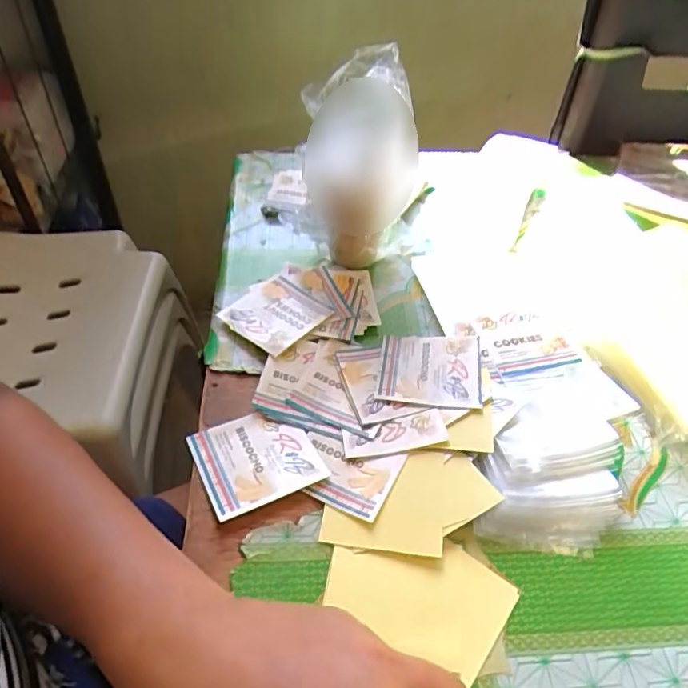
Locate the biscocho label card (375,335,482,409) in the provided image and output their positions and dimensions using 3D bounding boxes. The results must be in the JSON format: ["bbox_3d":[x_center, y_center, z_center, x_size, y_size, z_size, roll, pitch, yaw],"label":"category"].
[{"bbox_3d":[0.066,0.018,0.409,0.074,0.006,0.071,3,46,8],"label":"biscocho label card"}]

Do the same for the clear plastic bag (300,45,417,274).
[{"bbox_3d":[0.017,-0.153,0.454,0.093,0.183,0.090,8,47,3],"label":"clear plastic bag"}]

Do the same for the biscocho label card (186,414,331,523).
[{"bbox_3d":[-0.057,0.073,0.350,0.073,0.005,0.068,-20,51,-21],"label":"biscocho label card"}]

